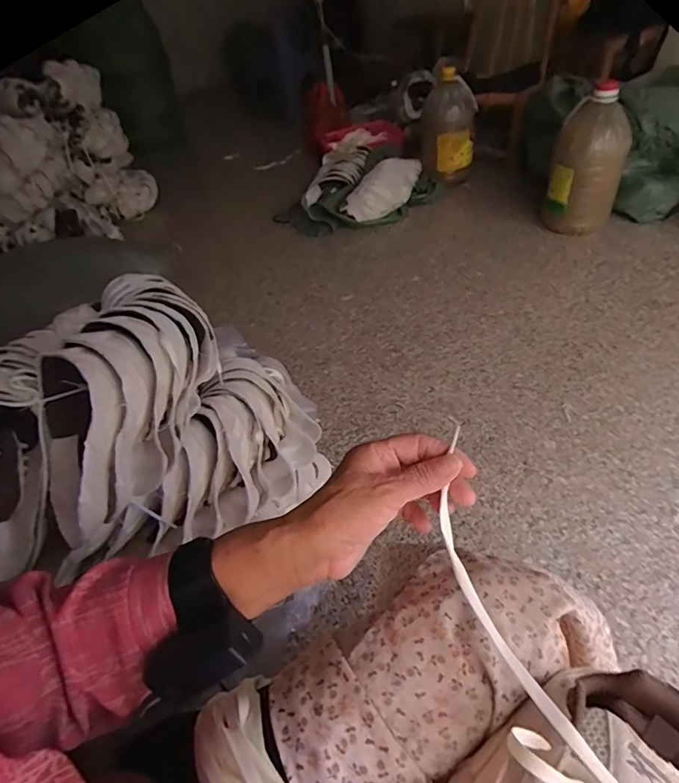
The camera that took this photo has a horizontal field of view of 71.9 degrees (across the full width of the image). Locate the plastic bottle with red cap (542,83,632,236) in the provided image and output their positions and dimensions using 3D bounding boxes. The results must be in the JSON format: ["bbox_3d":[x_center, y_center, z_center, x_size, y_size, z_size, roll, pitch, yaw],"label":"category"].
[{"bbox_3d":[0.743,-0.688,1.397,0.193,0.344,0.210,18,52,25],"label":"plastic bottle with red cap"}]

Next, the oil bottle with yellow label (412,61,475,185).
[{"bbox_3d":[0.378,-0.932,1.669,0.196,0.322,0.217,-2,47,7],"label":"oil bottle with yellow label"}]

